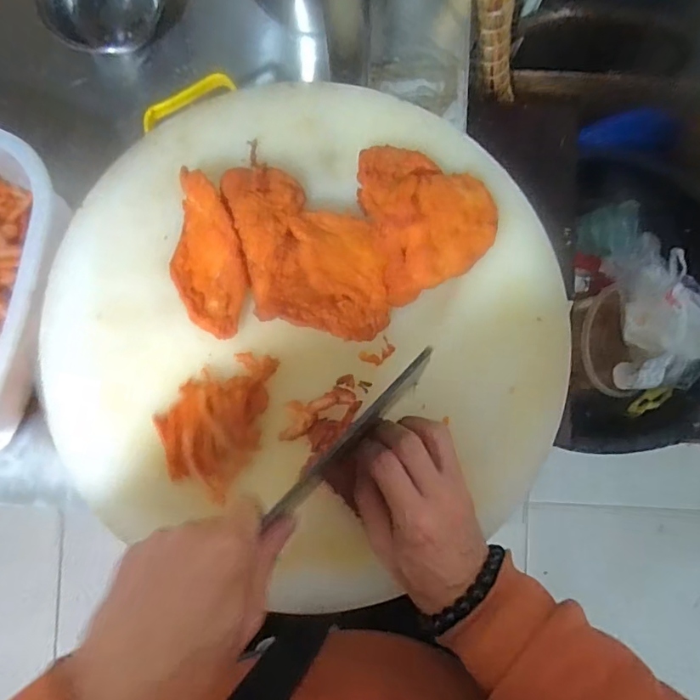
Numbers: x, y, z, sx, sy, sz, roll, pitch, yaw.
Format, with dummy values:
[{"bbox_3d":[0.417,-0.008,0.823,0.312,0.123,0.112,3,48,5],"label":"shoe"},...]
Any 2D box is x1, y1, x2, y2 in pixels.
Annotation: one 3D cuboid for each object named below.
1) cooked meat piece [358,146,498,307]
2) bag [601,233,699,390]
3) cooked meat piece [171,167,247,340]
[{"bbox_3d":[0.061,-0.107,0.379,0.098,0.043,0.123,-16,87,1],"label":"cooked meat piece"},{"bbox_3d":[0.452,-0.055,0.692,0.136,0.106,0.219,-3,88,1],"label":"bag"},{"bbox_3d":[-0.110,-0.071,0.384,0.056,0.037,0.120,-9,87,1],"label":"cooked meat piece"}]

